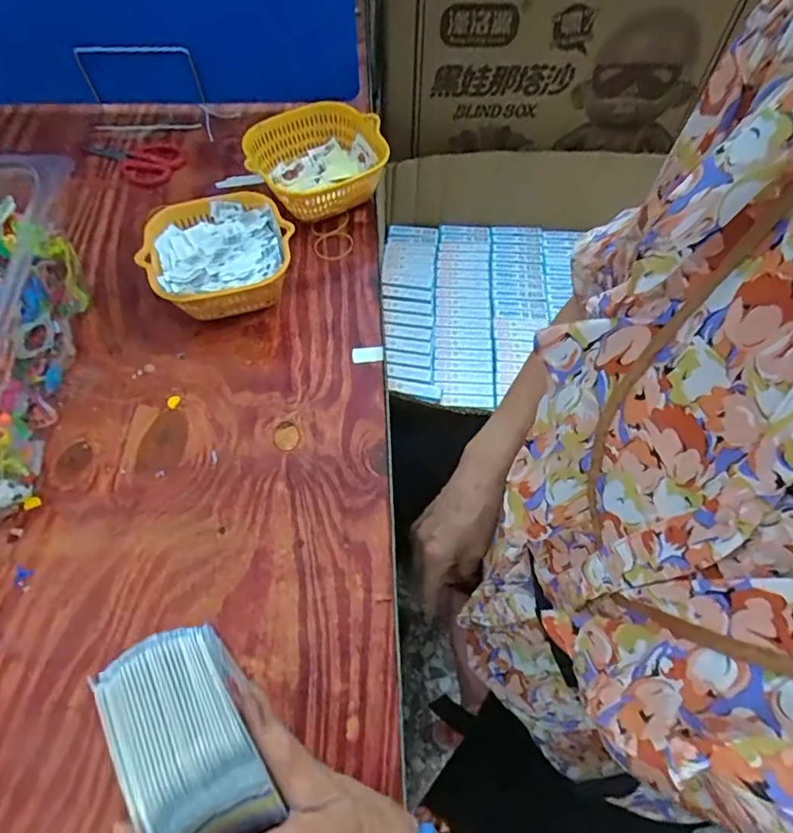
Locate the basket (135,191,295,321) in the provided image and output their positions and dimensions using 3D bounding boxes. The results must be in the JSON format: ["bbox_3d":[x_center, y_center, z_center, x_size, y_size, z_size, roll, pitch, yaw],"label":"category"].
[{"bbox_3d":[-0.181,-0.160,0.540,0.146,0.065,0.140,-22,64,-12],"label":"basket"}]

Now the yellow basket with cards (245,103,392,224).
[{"bbox_3d":[-0.091,-0.296,0.613,0.151,0.070,0.142,-30,66,-15],"label":"yellow basket with cards"}]

